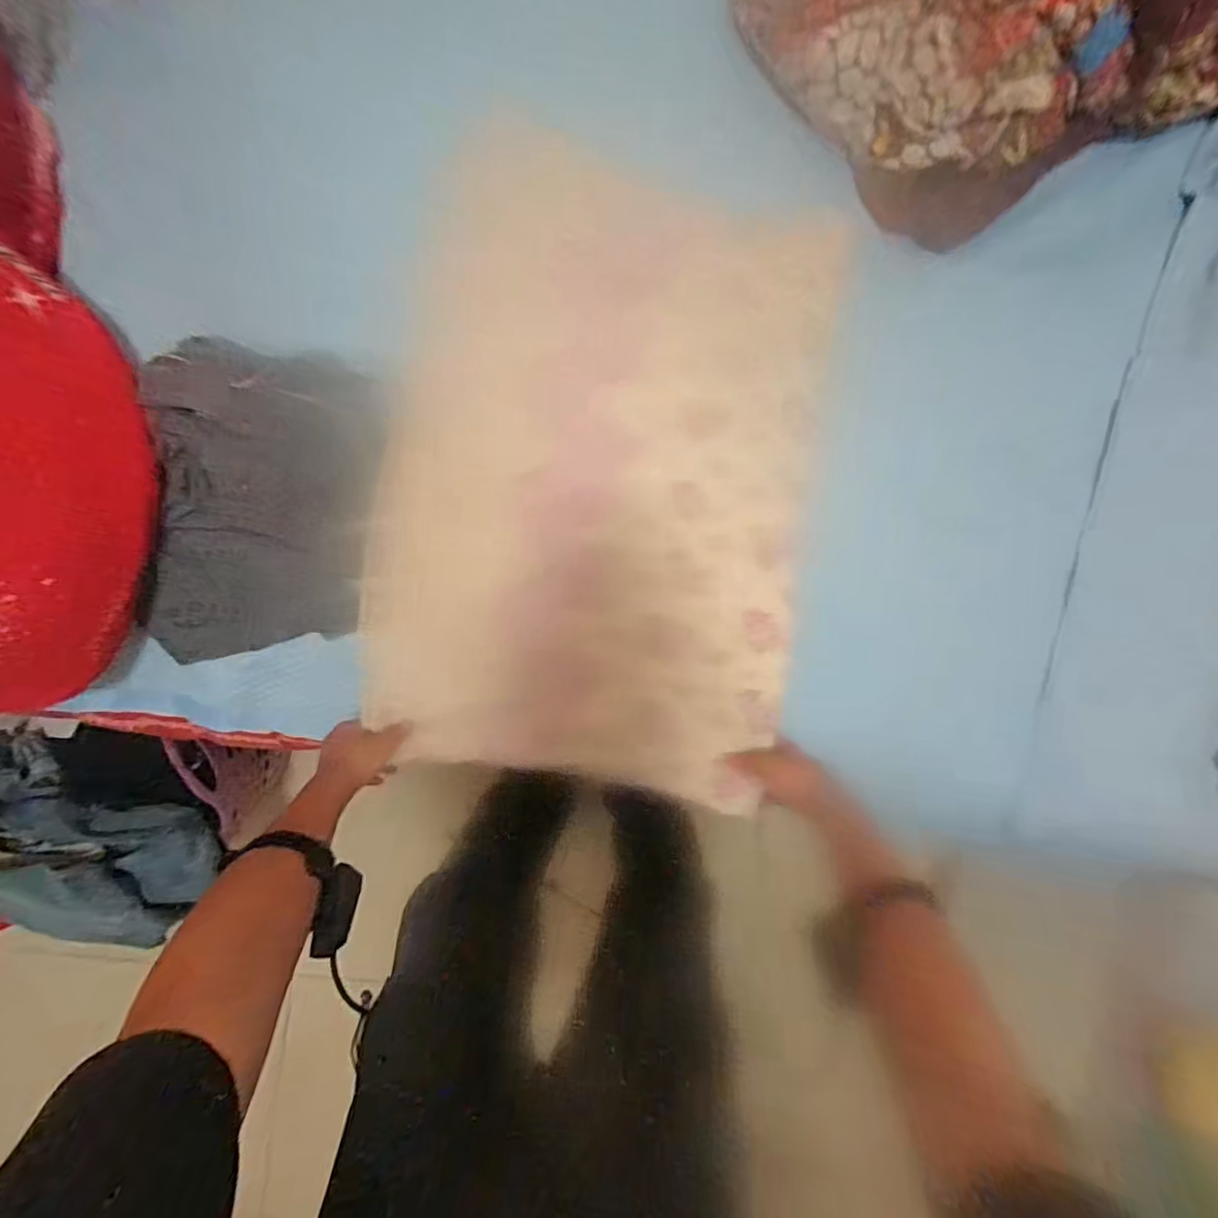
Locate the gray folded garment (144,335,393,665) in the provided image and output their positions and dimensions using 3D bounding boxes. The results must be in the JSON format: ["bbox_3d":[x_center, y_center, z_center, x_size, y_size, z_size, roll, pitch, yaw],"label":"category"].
[{"bbox_3d":[-0.401,-0.114,0.649,0.223,0.093,0.357,7,95,-6],"label":"gray folded garment"}]

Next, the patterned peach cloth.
[{"bbox_3d":[-0.009,-0.129,0.662,0.499,0.100,0.681,12,94,-7],"label":"patterned peach cloth"}]

